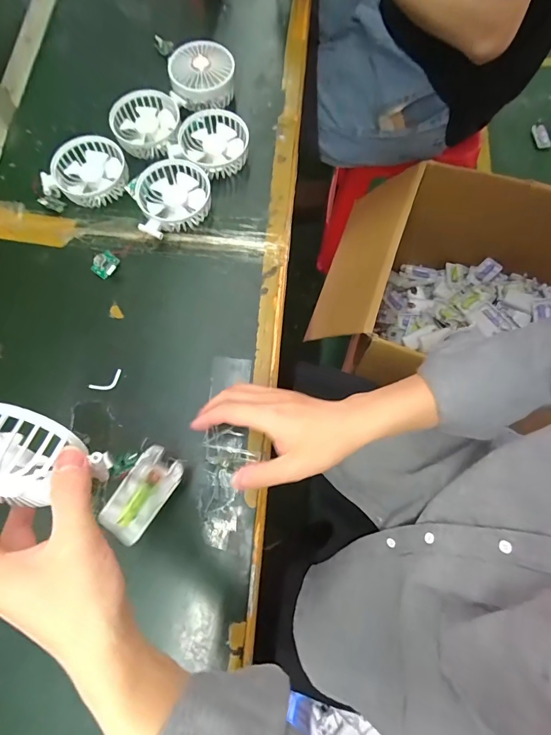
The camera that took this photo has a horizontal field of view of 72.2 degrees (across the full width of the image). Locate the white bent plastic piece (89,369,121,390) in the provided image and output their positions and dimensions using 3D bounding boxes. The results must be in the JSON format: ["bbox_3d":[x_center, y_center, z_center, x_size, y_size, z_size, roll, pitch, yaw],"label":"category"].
[{"bbox_3d":[-0.188,0.017,0.423,0.039,0.004,0.016,-30,77,-7],"label":"white bent plastic piece"}]

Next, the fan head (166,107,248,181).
[{"bbox_3d":[-0.083,-0.289,0.495,0.092,0.031,0.086,19,74,6],"label":"fan head"}]

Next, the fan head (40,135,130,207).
[{"bbox_3d":[-0.234,-0.246,0.482,0.087,0.030,0.090,0,73,1],"label":"fan head"}]

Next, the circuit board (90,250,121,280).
[{"bbox_3d":[-0.205,-0.124,0.453,0.025,0.004,0.031,38,98,-15],"label":"circuit board"}]

